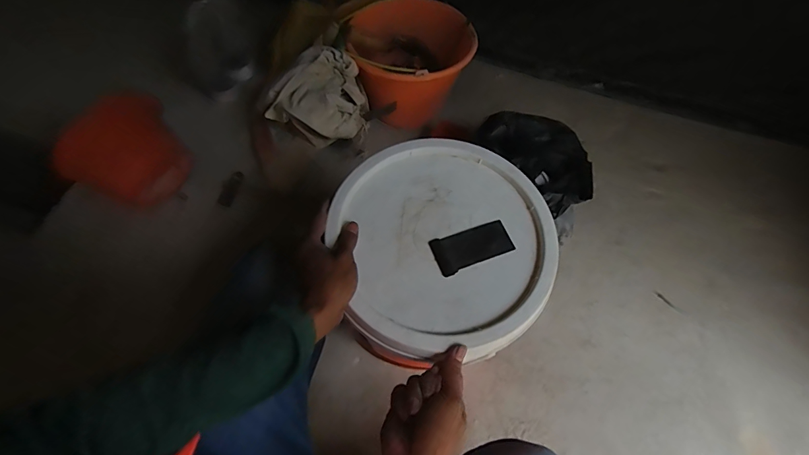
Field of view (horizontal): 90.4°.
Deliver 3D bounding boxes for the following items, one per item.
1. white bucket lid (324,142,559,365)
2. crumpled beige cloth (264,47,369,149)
[{"bbox_3d":[0.054,0.015,0.529,0.270,0.025,0.292,1,65,-1],"label":"white bucket lid"},{"bbox_3d":[-0.192,-0.292,0.912,0.202,0.108,0.209,41,70,16],"label":"crumpled beige cloth"}]

